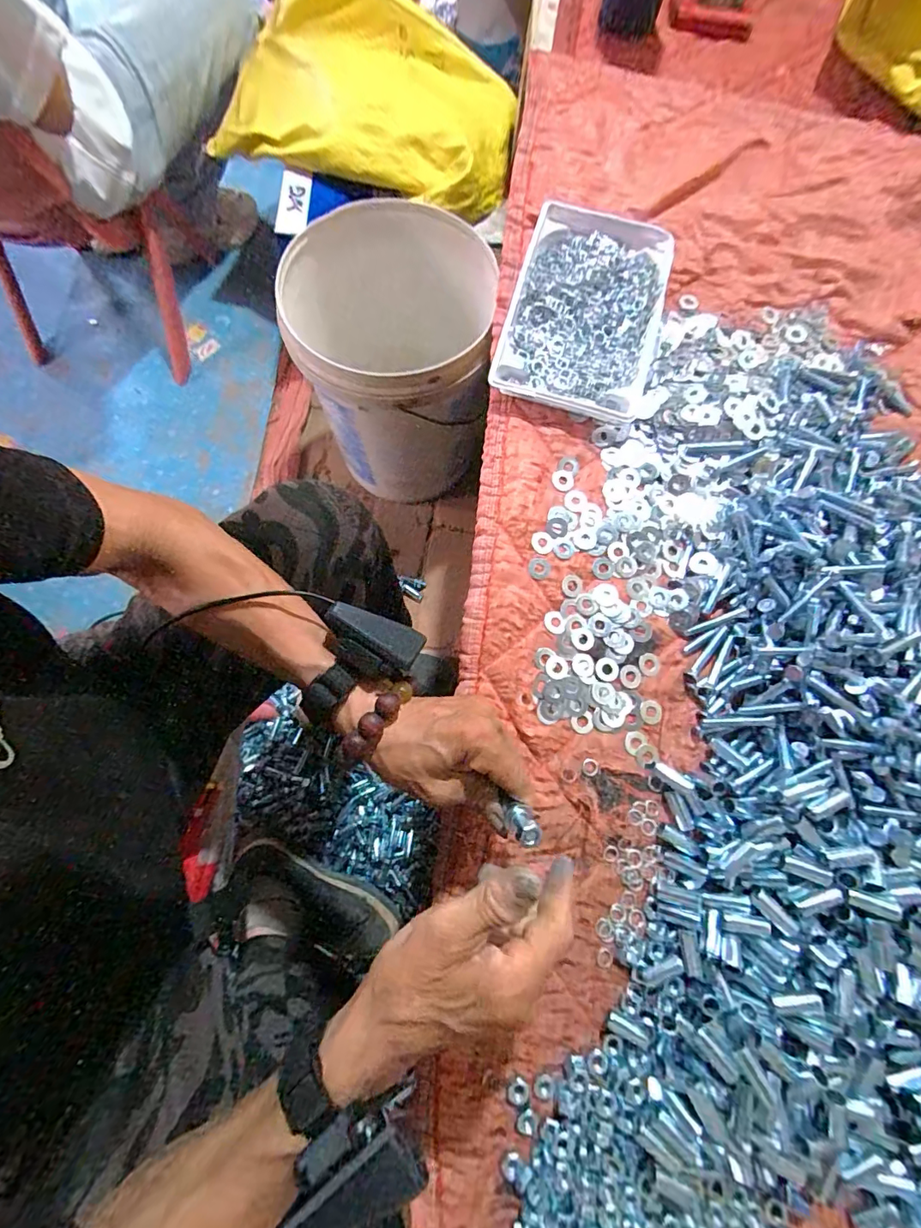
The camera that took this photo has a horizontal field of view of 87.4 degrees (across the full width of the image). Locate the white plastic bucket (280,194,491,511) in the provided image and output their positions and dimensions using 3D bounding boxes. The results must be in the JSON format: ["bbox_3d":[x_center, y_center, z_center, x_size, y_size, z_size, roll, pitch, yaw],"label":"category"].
[{"bbox_3d":[-0.099,-0.408,0.803,0.289,0.344,0.317,0,77,-2],"label":"white plastic bucket"}]

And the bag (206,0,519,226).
[{"bbox_3d":[-0.134,-0.755,0.696,0.448,0.156,0.254,30,78,5],"label":"bag"}]

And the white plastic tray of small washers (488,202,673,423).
[{"bbox_3d":[0.133,-0.322,0.508,0.157,0.029,0.235,16,77,5],"label":"white plastic tray of small washers"}]

